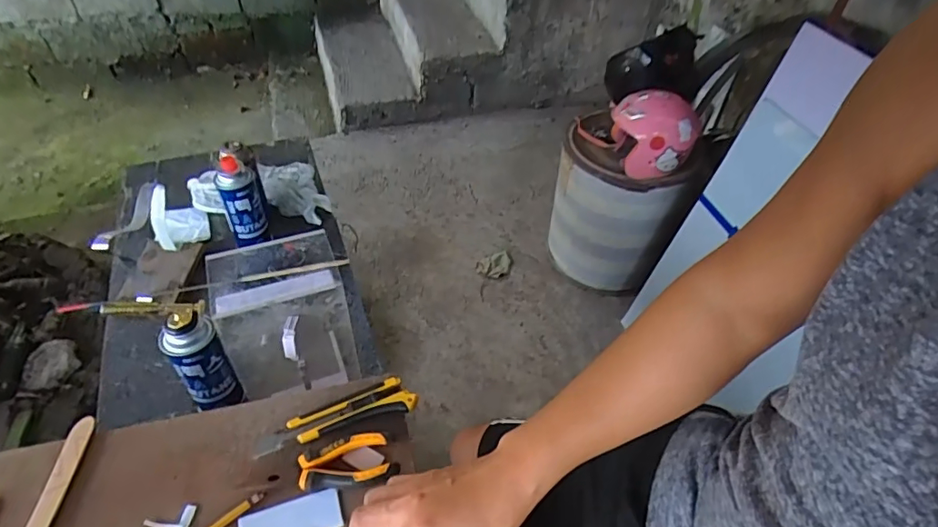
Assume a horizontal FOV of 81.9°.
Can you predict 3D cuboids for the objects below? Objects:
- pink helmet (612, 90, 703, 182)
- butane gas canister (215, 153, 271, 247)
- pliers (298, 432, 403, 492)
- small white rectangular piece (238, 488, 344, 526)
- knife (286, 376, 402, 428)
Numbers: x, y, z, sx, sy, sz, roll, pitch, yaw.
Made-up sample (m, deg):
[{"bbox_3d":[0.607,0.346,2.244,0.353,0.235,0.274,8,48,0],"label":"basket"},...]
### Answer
[{"bbox_3d":[0.486,-0.347,1.441,0.227,0.169,0.198,19,46,14],"label":"pink helmet"},{"bbox_3d":[-0.407,-0.111,0.977,0.071,0.166,0.059,-13,47,-18],"label":"butane gas canister"},{"bbox_3d":[-0.122,0.197,0.542,0.094,0.012,0.048,-6,46,-8],"label":"pliers"},{"bbox_3d":[-0.169,0.246,0.514,0.092,0.004,0.040,-14,55,-13],"label":"small white rectangular piece"},{"bbox_3d":[-0.133,0.152,0.586,0.123,0.011,0.020,-17,48,-18],"label":"knife"}]

